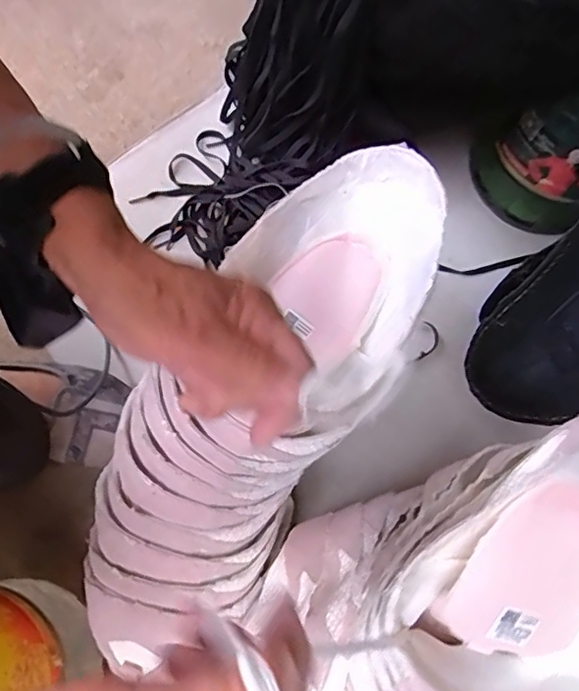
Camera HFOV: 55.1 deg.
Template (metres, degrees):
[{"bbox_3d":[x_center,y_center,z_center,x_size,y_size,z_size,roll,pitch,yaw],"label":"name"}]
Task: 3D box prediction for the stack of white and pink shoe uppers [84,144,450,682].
[{"bbox_3d":[-0.023,0.039,0.399,0.145,0.097,0.398,33,92,10],"label":"stack of white and pink shoe uppers"}]

